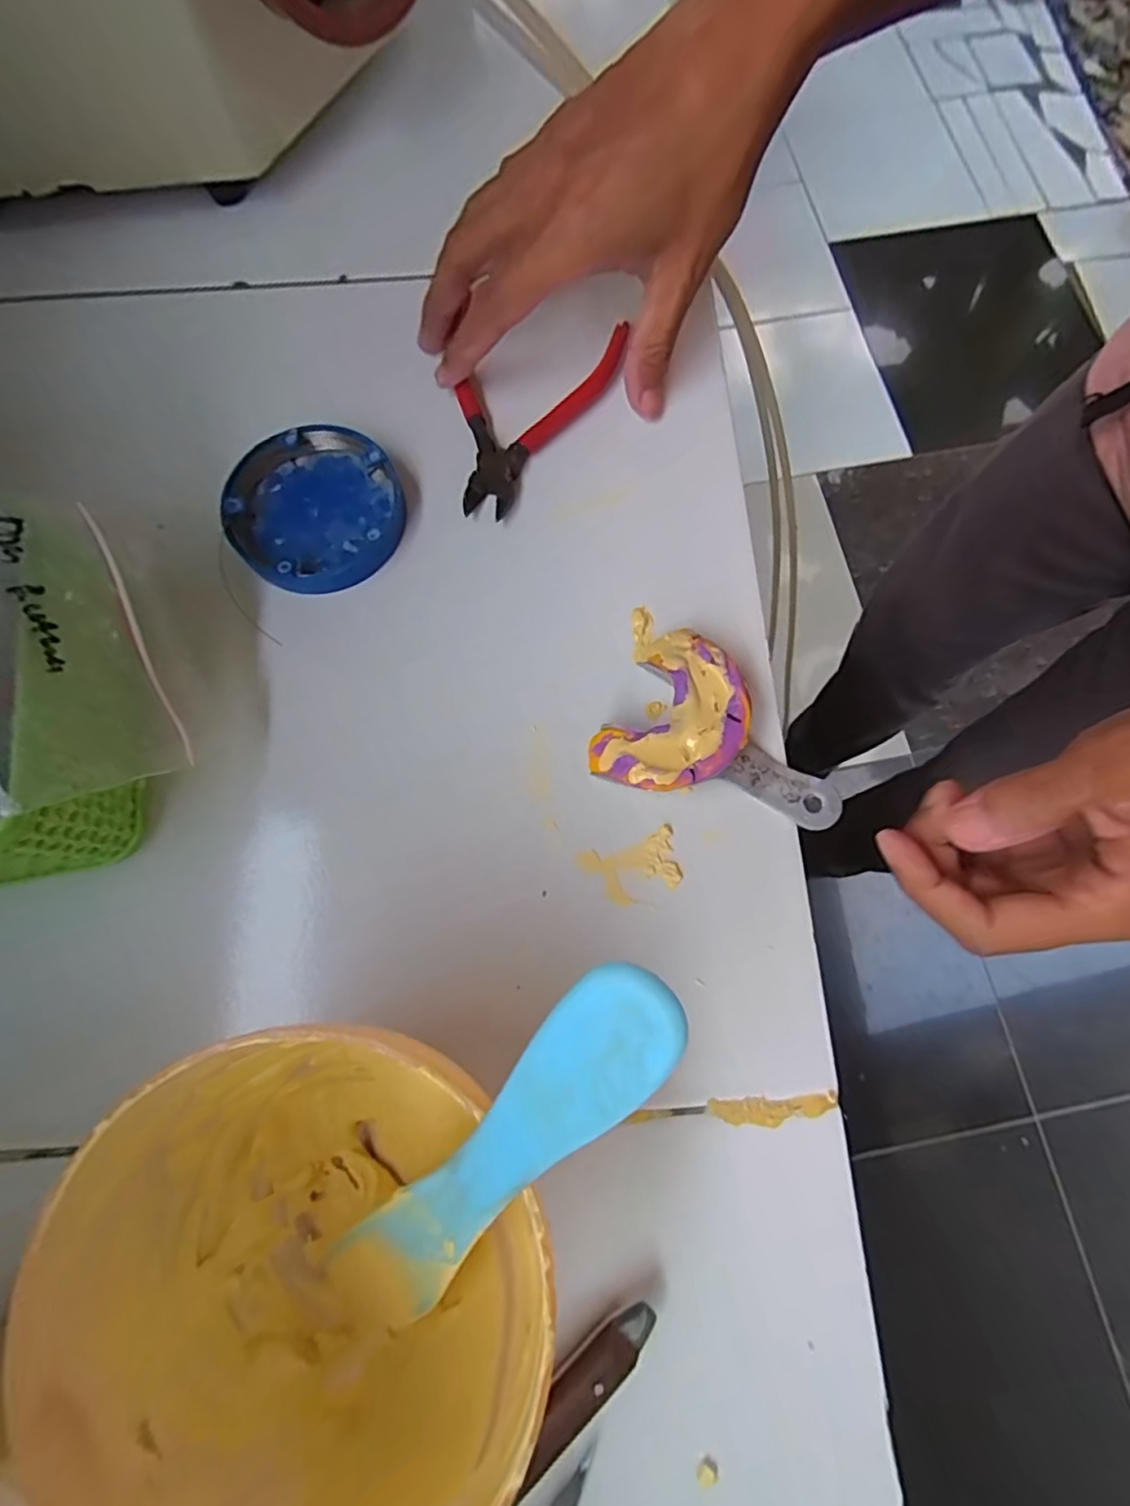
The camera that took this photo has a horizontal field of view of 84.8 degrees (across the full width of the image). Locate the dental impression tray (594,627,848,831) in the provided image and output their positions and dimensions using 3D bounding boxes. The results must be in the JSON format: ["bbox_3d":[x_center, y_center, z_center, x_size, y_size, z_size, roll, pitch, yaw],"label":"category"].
[{"bbox_3d":[0.065,-0.004,0.247,0.096,0.023,0.067,25,76,6],"label":"dental impression tray"}]

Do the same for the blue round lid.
[{"bbox_3d":[-0.114,-0.112,0.281,0.075,0.011,0.074,0,75,-1],"label":"blue round lid"}]

